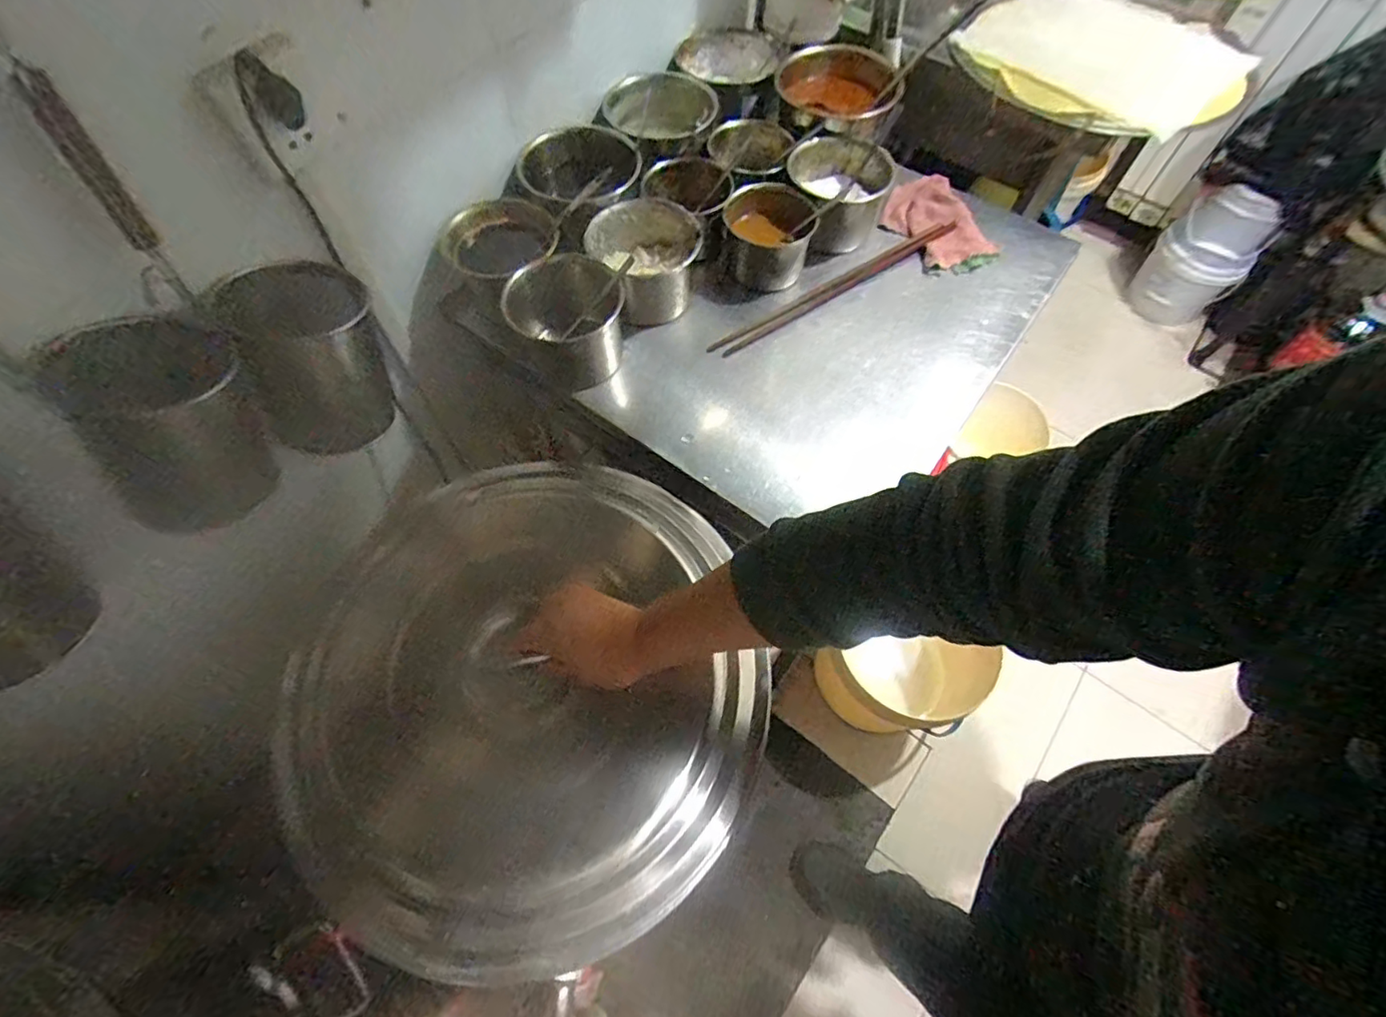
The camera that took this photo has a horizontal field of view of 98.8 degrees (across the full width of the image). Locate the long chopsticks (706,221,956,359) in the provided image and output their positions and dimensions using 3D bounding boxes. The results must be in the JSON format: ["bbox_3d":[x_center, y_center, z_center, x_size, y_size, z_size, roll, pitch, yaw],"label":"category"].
[{"bbox_3d":[0.203,-0.306,0.812,0.415,0.011,0.028,-31,67,-15],"label":"long chopsticks"}]

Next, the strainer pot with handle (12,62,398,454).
[{"bbox_3d":[-0.399,-0.182,0.558,0.135,0.318,0.108,-18,64,-9],"label":"strainer pot with handle"}]

